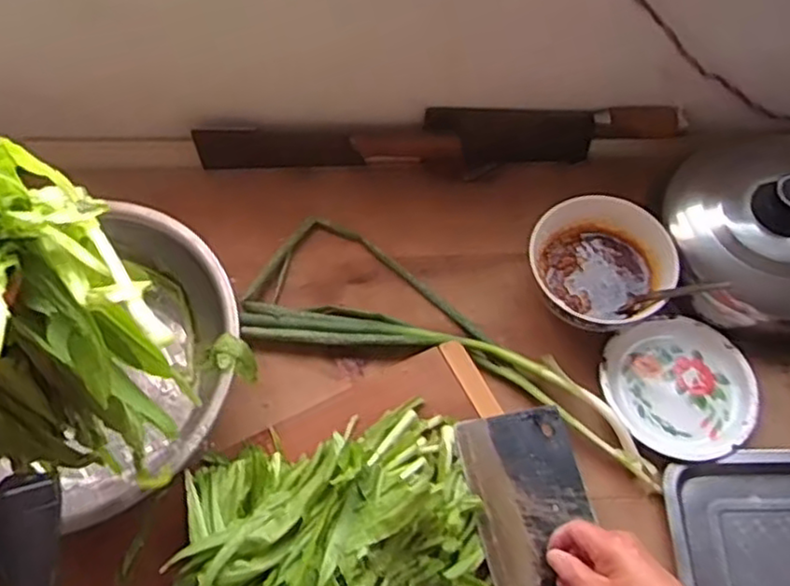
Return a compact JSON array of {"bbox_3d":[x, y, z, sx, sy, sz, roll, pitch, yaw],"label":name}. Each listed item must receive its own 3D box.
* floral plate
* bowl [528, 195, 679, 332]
[{"bbox_3d":[0.275,0.091,0.680,0.143,0.022,0.138,-1,62,1],"label":"floral plate"},{"bbox_3d":[0.199,-0.020,0.702,0.136,0.069,0.138,-1,62,1],"label":"bowl"}]

